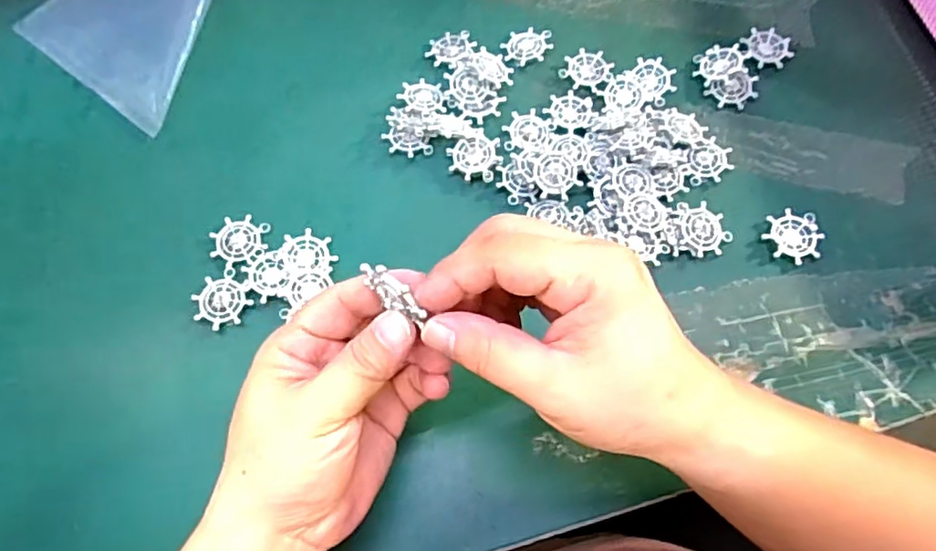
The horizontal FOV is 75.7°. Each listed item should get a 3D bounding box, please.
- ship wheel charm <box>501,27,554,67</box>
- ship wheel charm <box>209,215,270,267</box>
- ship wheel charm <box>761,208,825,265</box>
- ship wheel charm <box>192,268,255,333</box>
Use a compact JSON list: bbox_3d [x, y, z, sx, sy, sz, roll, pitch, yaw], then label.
[{"bbox_3d":[0.040,-0.155,0.405,0.033,0.004,0.029,-13,68,-4],"label":"ship wheel charm"},{"bbox_3d":[-0.135,-0.022,0.353,0.029,0.004,0.032,32,72,13],"label":"ship wheel charm"},{"bbox_3d":[0.188,-0.023,0.348,0.031,0.005,0.031,22,71,10],"label":"ship wheel charm"},{"bbox_3d":[-0.138,0.013,0.339,0.031,0.004,0.032,-1,68,1],"label":"ship wheel charm"}]

